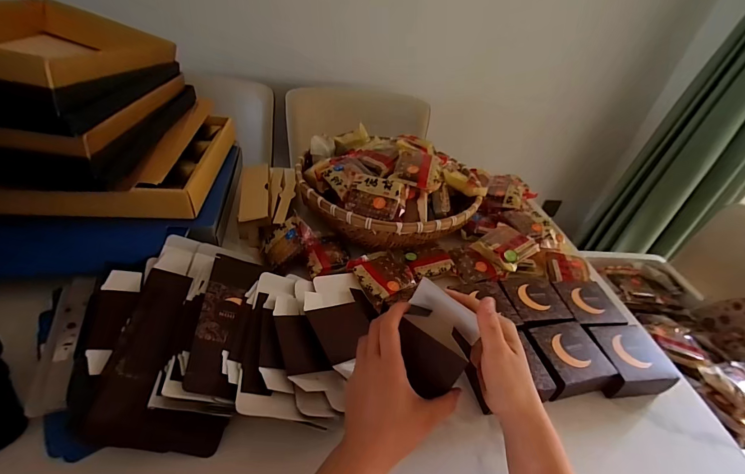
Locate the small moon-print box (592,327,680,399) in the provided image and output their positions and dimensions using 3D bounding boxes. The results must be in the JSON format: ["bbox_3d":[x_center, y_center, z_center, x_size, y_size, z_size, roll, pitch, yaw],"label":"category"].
[{"bbox_3d":[0.363,0.176,0.501,0.101,0.040,0.093,0,39,-9],"label":"small moon-print box"}]

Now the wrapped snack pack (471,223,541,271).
[{"bbox_3d":[0.241,0.014,0.627,0.099,0.026,0.082,-24,48,-33],"label":"wrapped snack pack"}]

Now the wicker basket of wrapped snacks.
[{"bbox_3d":[0.031,-0.111,0.673,0.347,0.107,0.294,16,39,10],"label":"wicker basket of wrapped snacks"}]

